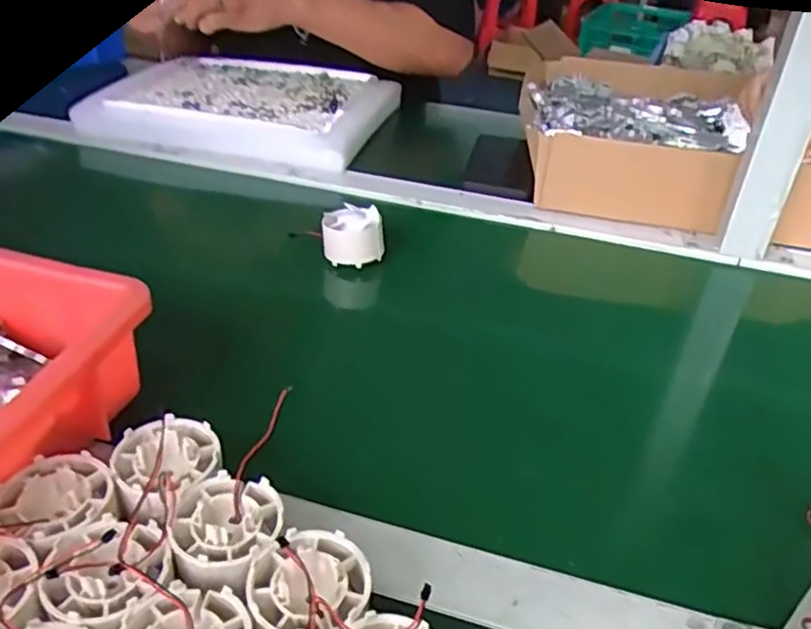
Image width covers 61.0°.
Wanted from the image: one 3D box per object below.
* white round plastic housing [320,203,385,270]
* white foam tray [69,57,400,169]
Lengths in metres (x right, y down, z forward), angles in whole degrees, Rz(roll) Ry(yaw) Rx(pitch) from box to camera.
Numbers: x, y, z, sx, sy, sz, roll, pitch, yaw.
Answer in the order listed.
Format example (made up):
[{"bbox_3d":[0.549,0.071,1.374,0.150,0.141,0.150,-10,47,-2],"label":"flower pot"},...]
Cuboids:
[{"bbox_3d":[-0.045,-0.068,0.587,0.050,0.039,0.038,0,34,-7],"label":"white round plastic housing"},{"bbox_3d":[-0.188,-0.260,0.836,0.322,0.038,0.289,8,34,5],"label":"white foam tray"}]

